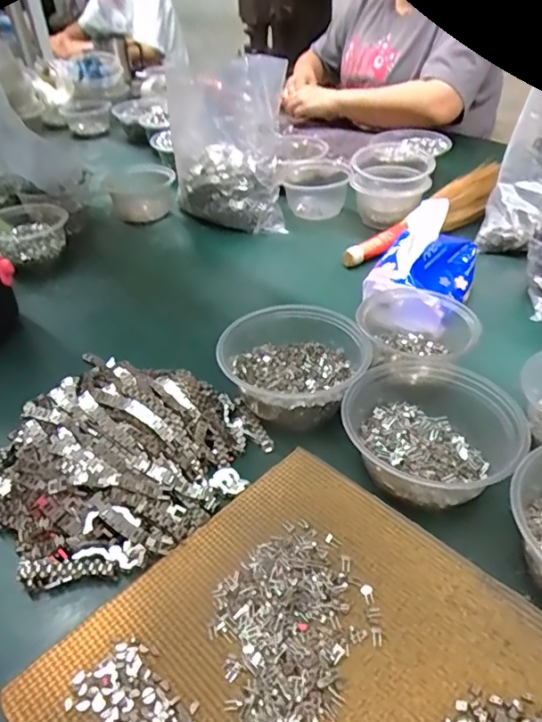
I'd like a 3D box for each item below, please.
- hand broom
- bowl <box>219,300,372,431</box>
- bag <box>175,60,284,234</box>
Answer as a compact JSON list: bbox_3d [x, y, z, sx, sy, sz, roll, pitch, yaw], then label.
[{"bbox_3d":[0.229,-0.201,0.754,0.303,0.067,0.065,-30,47,-27],"label":"hand broom"},{"bbox_3d":[0.020,-0.001,0.501,0.126,0.066,0.124,-2,35,1],"label":"bowl"},{"bbox_3d":[-0.065,-0.321,0.790,0.168,0.206,0.142,-4,40,0],"label":"bag"}]

